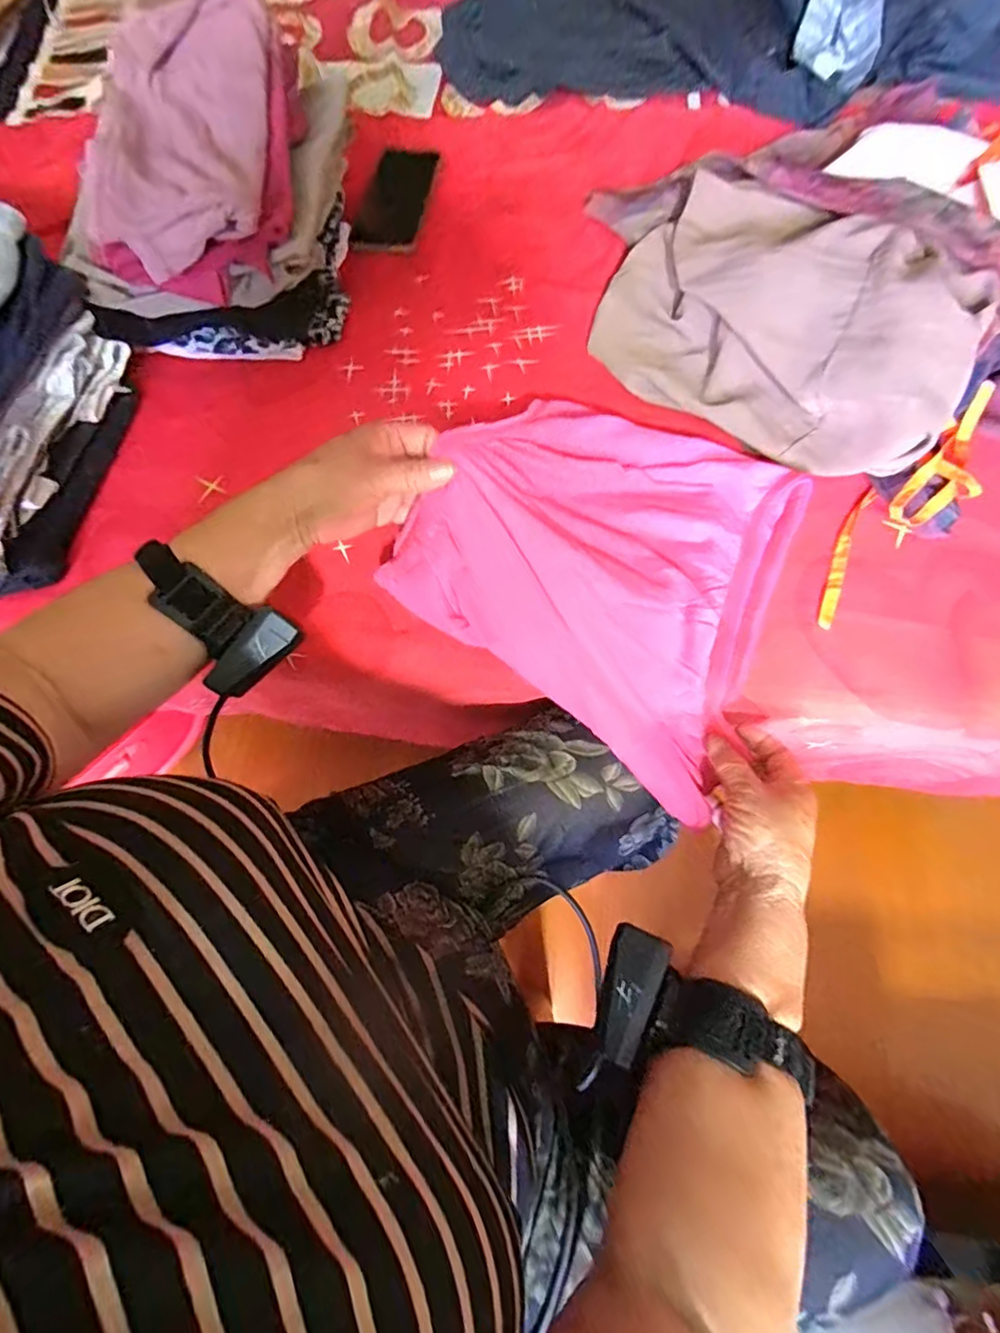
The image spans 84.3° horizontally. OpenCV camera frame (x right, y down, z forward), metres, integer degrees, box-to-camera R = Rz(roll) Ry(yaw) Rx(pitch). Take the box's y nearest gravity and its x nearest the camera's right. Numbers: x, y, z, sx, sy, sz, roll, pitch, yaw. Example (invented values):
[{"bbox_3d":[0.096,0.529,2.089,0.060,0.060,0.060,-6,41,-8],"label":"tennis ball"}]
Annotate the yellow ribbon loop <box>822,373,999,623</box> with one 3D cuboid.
[{"bbox_3d":[0.350,-0.145,0.459,0.275,0.047,0.056,-40,74,-11],"label":"yellow ribbon loop"}]

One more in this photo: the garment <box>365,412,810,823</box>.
[{"bbox_3d":[0.099,-0.093,0.432,0.279,0.083,0.277,33,75,12],"label":"garment"}]

